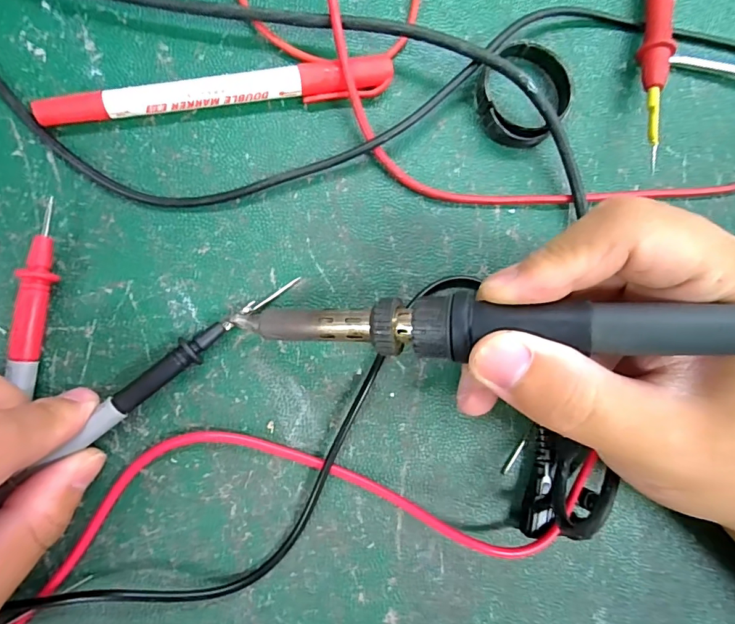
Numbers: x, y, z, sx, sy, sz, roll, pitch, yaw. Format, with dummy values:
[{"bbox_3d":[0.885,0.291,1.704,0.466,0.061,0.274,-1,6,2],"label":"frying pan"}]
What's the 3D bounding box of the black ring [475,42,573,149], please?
[{"bbox_3d":[0.069,-0.096,0.202,0.040,0.012,0.044,1,86,-9],"label":"black ring"}]

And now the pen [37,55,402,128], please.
[{"bbox_3d":[-0.057,-0.088,0.181,0.135,0.013,0.013,-10,88,-9],"label":"pen"}]

